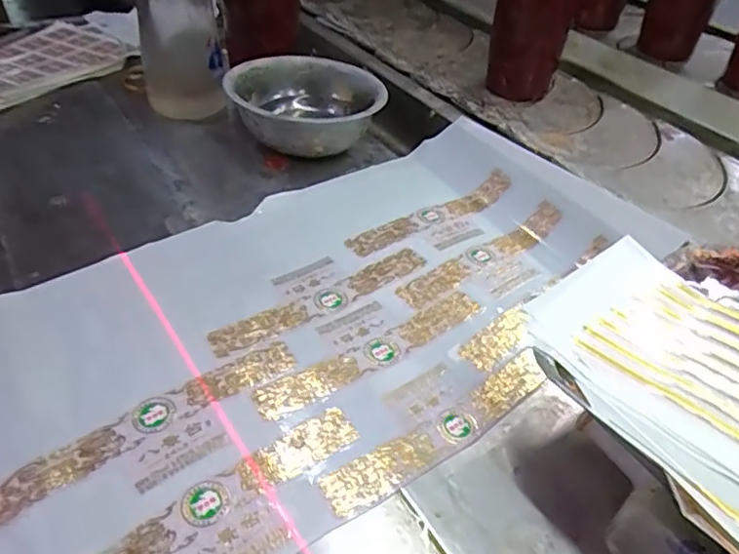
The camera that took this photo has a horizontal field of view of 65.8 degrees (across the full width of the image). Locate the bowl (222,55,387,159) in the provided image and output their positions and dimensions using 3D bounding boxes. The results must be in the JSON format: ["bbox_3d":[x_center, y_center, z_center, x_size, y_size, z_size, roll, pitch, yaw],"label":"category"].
[{"bbox_3d":[-0.067,-0.179,0.602,0.148,0.057,0.148,2,44,-2],"label":"bowl"}]

